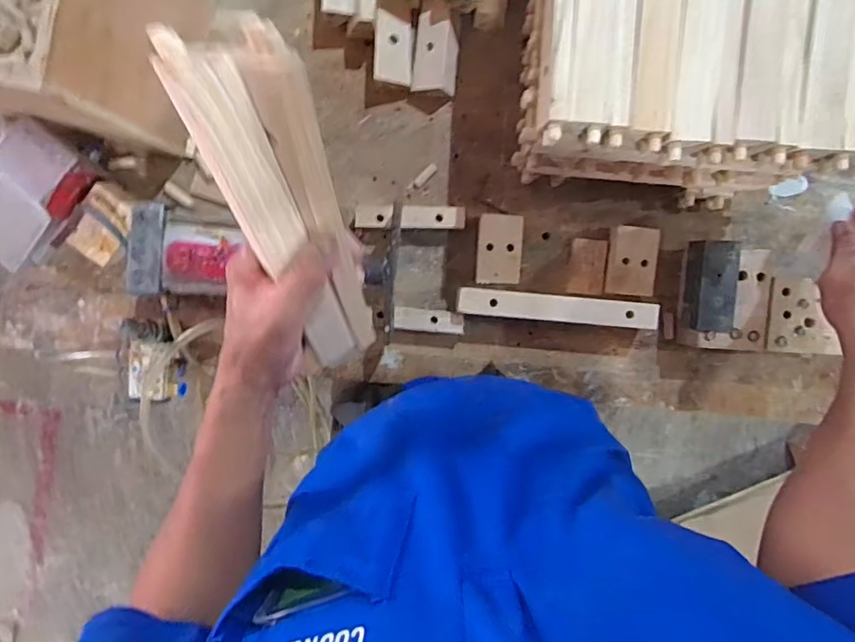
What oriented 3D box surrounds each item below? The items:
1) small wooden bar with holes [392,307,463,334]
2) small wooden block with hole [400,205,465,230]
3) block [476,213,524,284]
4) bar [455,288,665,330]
[{"bbox_3d":[0.001,-0.001,0.644,0.081,0.028,0.025,5,95,0],"label":"small wooden bar with holes"},{"bbox_3d":[0.006,-0.119,0.637,0.072,0.029,0.026,-1,95,1],"label":"small wooden block with hole"},{"bbox_3d":[0.083,-0.082,0.638,0.049,0.029,0.077,3,95,0],"label":"block"},{"bbox_3d":[0.145,-0.014,0.614,0.219,0.011,0.030,5,95,0],"label":"bar"}]

